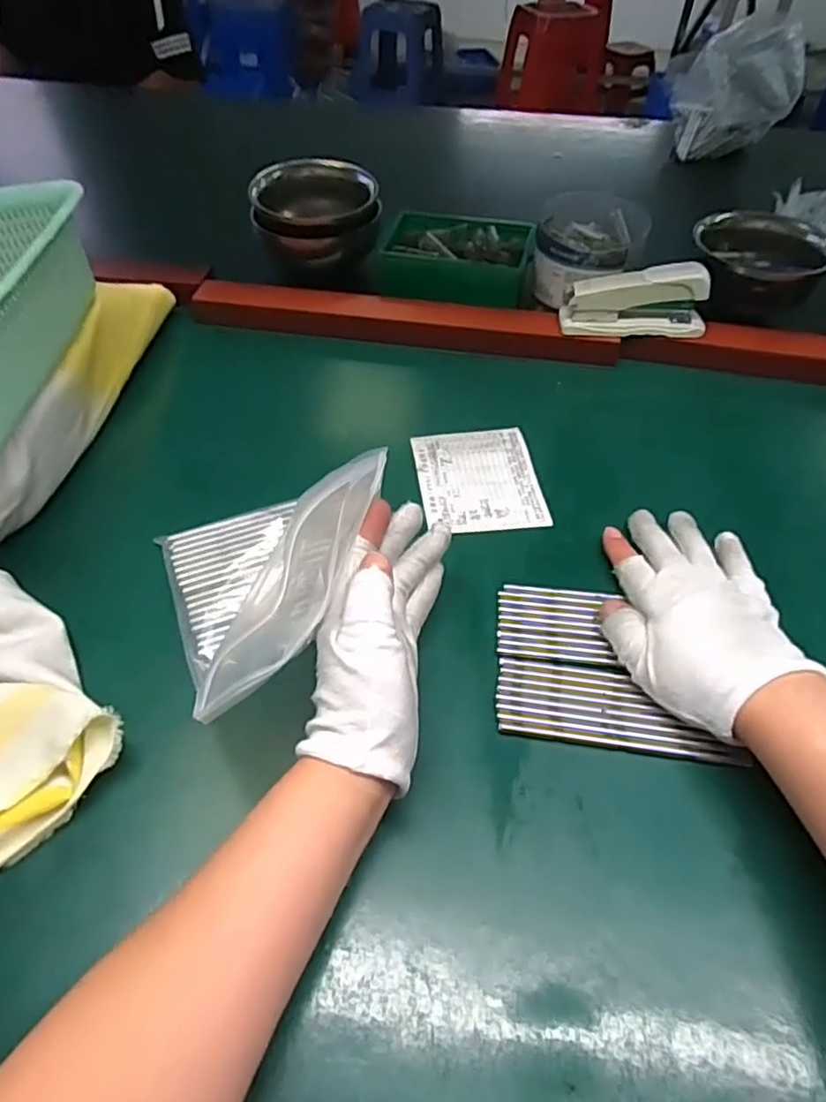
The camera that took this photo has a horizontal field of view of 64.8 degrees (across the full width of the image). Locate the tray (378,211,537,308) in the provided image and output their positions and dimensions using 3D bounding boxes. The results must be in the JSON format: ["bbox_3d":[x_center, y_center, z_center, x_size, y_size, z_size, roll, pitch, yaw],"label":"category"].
[{"bbox_3d":[0.044,-0.294,0.662,0.147,0.054,0.094,14,52,10],"label":"tray"}]

